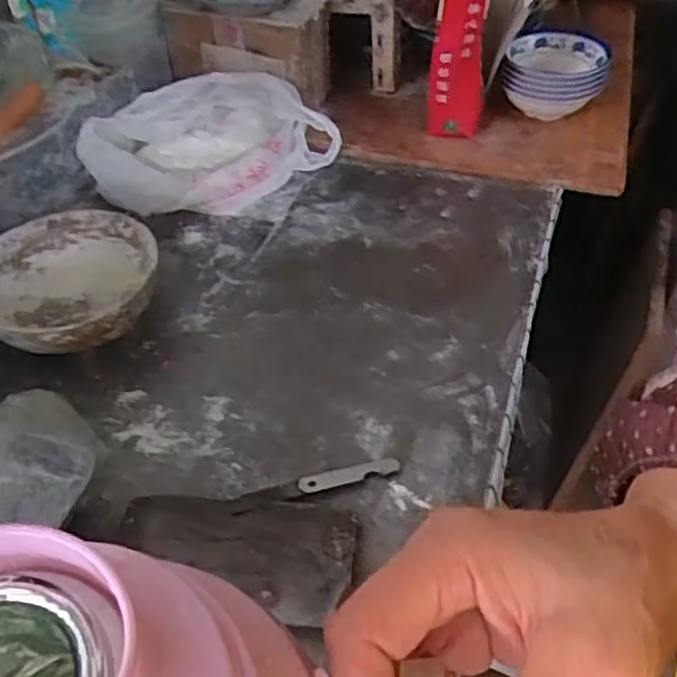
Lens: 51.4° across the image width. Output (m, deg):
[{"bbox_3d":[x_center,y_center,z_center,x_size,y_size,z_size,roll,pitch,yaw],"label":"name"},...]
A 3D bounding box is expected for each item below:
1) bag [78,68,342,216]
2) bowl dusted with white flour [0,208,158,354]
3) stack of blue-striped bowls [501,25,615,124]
[{"bbox_3d":[-0.167,-0.258,0.933,0.316,0.097,0.178,-29,51,-24],"label":"bag"},{"bbox_3d":[-0.282,-0.051,0.730,0.176,0.064,0.180,-4,45,-2],"label":"bowl dusted with white flour"},{"bbox_3d":[0.316,-0.379,1.031,0.143,0.088,0.144,13,47,13],"label":"stack of blue-striped bowls"}]

